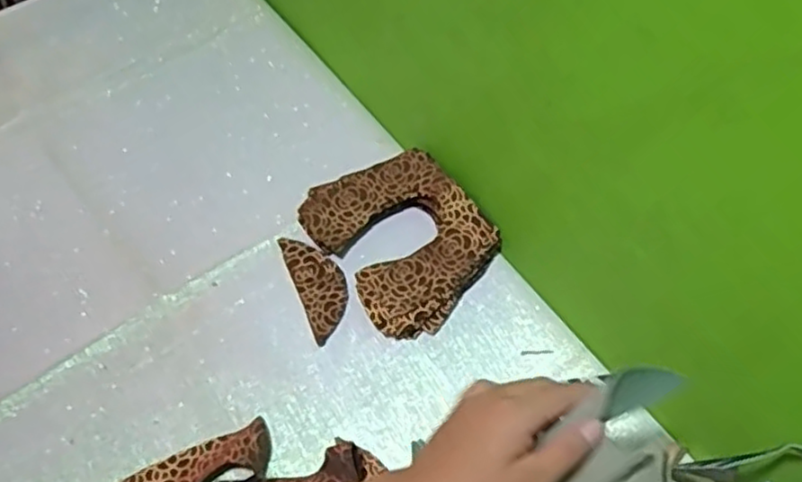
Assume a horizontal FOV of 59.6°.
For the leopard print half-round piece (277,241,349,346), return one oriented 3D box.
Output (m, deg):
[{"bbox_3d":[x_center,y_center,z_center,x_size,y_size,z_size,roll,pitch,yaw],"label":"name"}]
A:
[{"bbox_3d":[-0.072,0.038,0.625,0.044,0.005,0.102,-20,62,-14],"label":"leopard print half-round piece"}]

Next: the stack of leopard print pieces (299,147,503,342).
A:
[{"bbox_3d":[-0.003,-0.008,0.636,0.136,0.035,0.176,-33,66,-20],"label":"stack of leopard print pieces"}]

